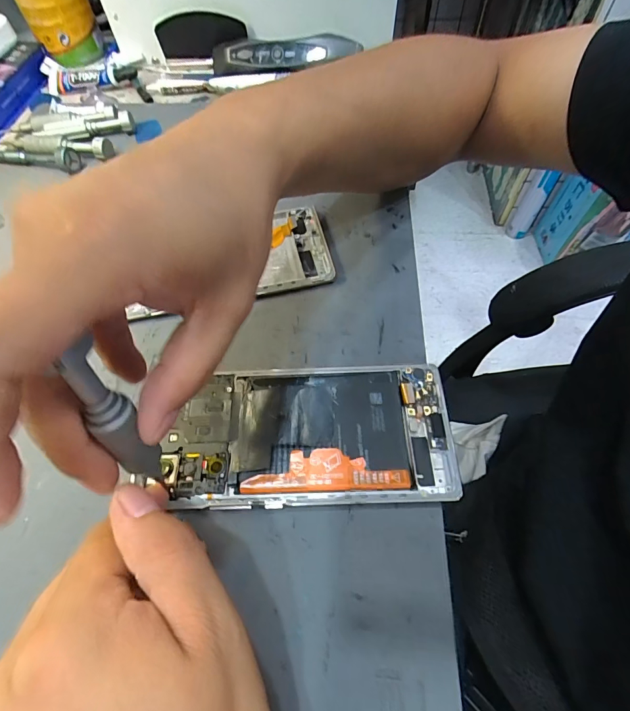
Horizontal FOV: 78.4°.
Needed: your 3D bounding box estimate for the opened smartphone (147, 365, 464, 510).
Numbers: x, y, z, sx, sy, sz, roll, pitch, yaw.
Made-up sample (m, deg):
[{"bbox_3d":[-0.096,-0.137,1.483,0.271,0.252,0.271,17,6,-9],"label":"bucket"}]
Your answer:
[{"bbox_3d":[-0.003,0.038,0.195,0.142,0.013,0.070,-4,58,-1],"label":"opened smartphone"}]

